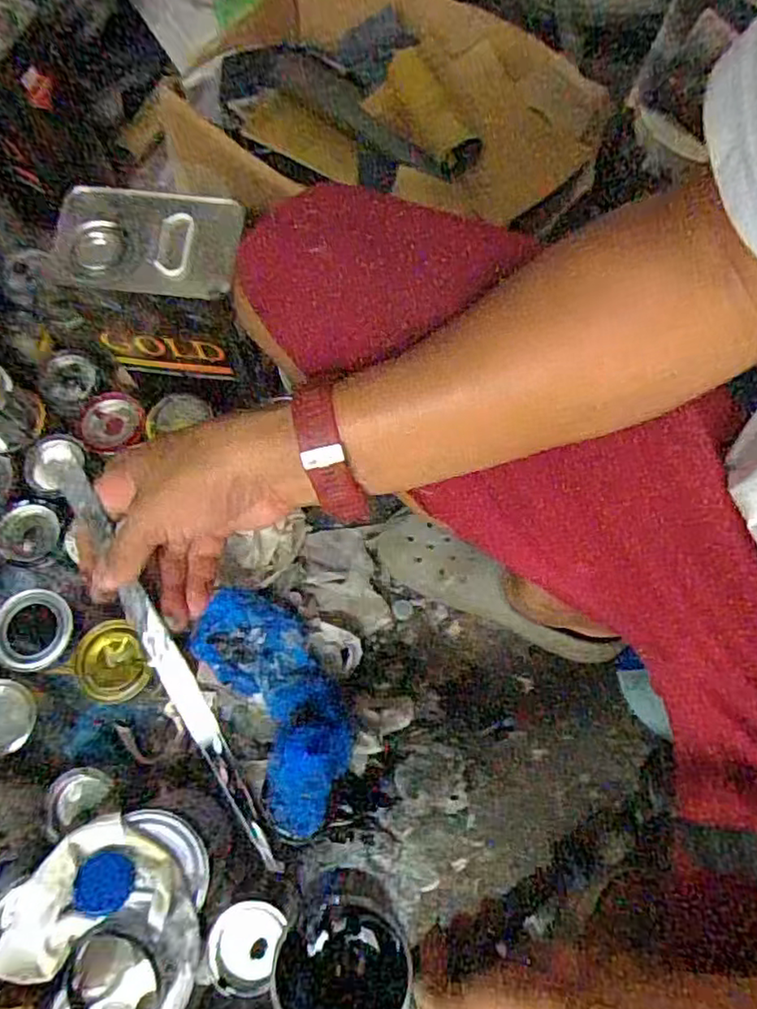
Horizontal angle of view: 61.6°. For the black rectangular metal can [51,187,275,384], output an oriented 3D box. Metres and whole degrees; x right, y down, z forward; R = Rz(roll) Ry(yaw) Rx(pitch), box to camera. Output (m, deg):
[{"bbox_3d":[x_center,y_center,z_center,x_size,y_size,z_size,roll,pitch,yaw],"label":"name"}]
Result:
[{"bbox_3d":[-0.206,-0.212,0.644,0.154,0.180,0.105,6,75,1],"label":"black rectangular metal can"}]

